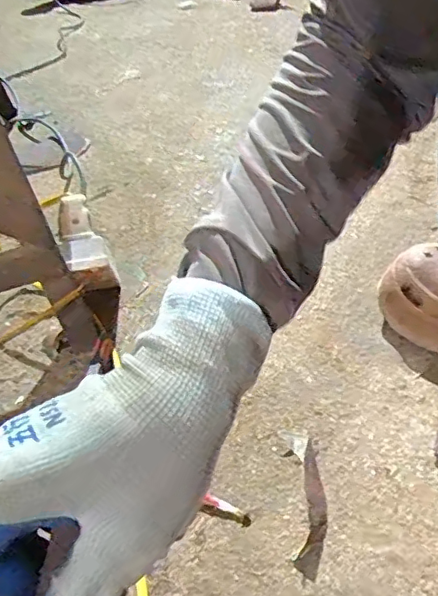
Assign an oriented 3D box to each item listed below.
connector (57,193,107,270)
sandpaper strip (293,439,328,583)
[{"bbox_3d":[-0.135,-0.065,0.543,0.040,0.022,0.074,-15,72,-14],"label":"connector"},{"bbox_3d":[0.071,0.150,0.420,0.020,0.019,0.103,5,41,10],"label":"sandpaper strip"}]

